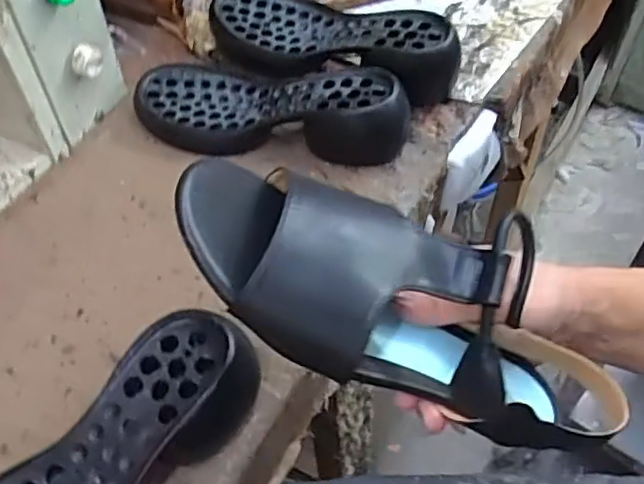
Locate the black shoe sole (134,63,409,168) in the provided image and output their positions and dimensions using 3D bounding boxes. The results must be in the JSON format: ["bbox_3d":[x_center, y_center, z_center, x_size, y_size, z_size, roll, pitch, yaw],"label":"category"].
[{"bbox_3d":[-0.051,-0.123,0.585,0.249,0.056,0.100,18,54,13],"label":"black shoe sole"}]

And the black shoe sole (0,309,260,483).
[{"bbox_3d":[-0.135,0.147,0.386,0.094,0.053,0.246,37,67,25],"label":"black shoe sole"}]

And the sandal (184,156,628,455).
[{"bbox_3d":[0.040,0.029,0.311,0.227,0.073,0.086,28,53,-7],"label":"sandal"}]

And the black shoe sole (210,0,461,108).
[{"bbox_3d":[0.007,-0.197,0.636,0.249,0.065,0.104,20,54,15],"label":"black shoe sole"}]

